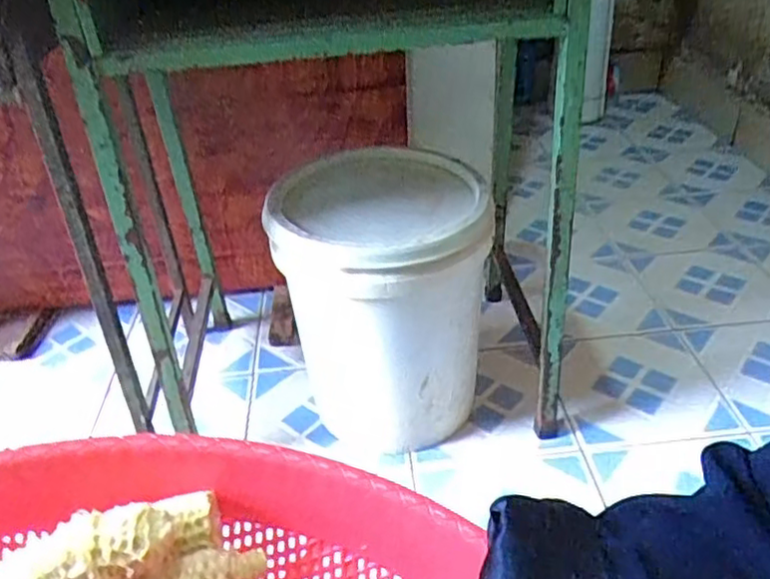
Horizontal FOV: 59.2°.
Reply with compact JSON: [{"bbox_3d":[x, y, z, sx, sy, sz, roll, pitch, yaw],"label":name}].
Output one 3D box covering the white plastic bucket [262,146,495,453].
[{"bbox_3d":[-0.005,0.022,0.985,0.287,0.360,0.266,-2,34,2],"label":"white plastic bucket"}]

